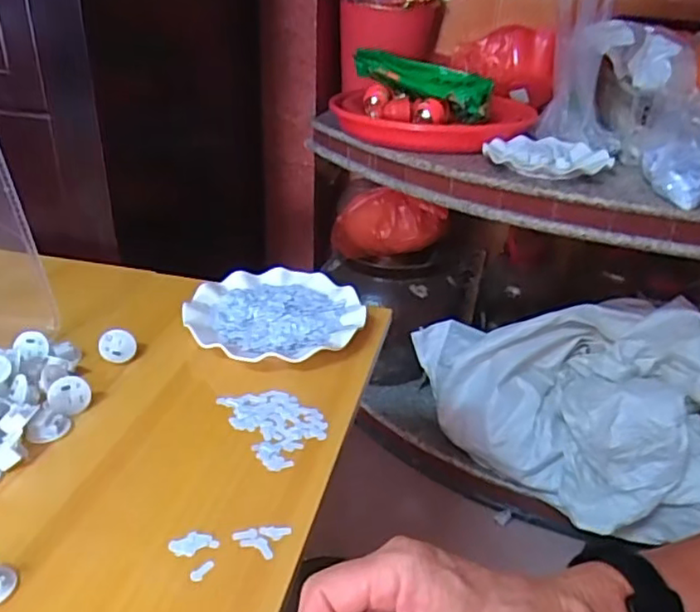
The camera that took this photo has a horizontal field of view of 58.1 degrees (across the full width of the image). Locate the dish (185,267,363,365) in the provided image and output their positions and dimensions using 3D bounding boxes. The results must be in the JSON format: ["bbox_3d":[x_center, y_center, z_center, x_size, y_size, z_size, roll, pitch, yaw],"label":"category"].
[{"bbox_3d":[-0.080,0.012,0.676,0.180,0.027,0.178,2,28,-1],"label":"dish"}]

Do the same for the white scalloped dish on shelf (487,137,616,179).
[{"bbox_3d":[0.299,-0.229,0.958,0.180,0.025,0.147,11,29,15],"label":"white scalloped dish on shelf"}]

